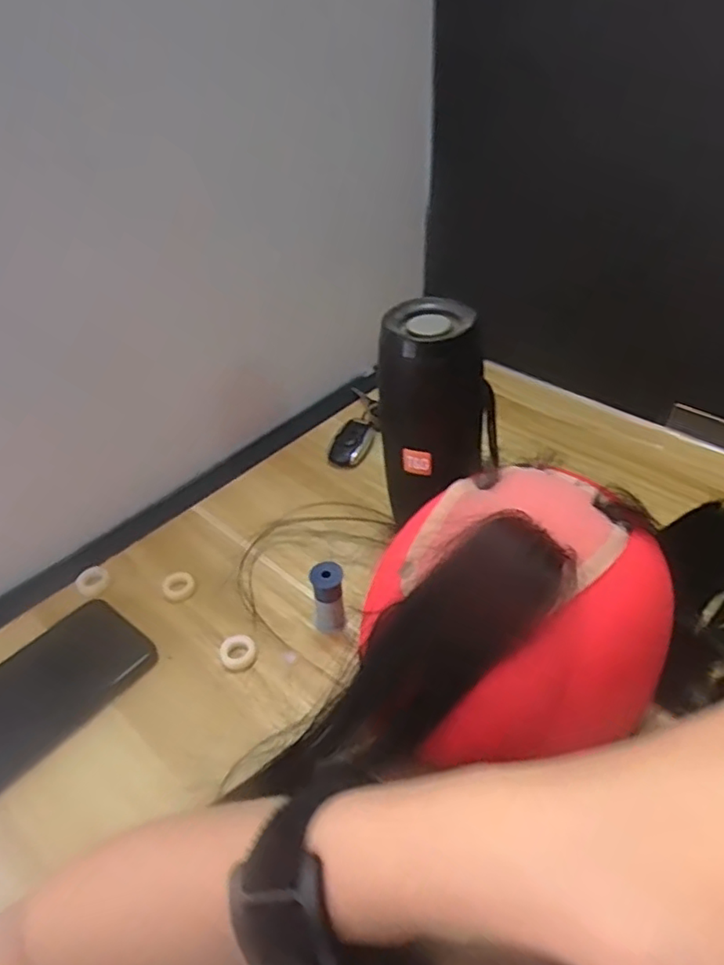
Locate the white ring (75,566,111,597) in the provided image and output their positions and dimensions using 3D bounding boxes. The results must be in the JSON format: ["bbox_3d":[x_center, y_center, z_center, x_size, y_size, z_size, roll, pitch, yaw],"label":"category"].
[{"bbox_3d":[-0.201,0.074,0.464,0.024,0.004,0.024,-2,41,2],"label":"white ring"}]

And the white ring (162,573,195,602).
[{"bbox_3d":[-0.135,0.076,0.456,0.022,0.005,0.028,-24,45,-23],"label":"white ring"}]

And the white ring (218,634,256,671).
[{"bbox_3d":[-0.082,0.113,0.411,0.024,0.010,0.022,-2,41,2],"label":"white ring"}]

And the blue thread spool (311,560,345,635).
[{"bbox_3d":[-0.022,0.077,0.414,0.020,0.055,0.015,-6,41,-4],"label":"blue thread spool"}]

